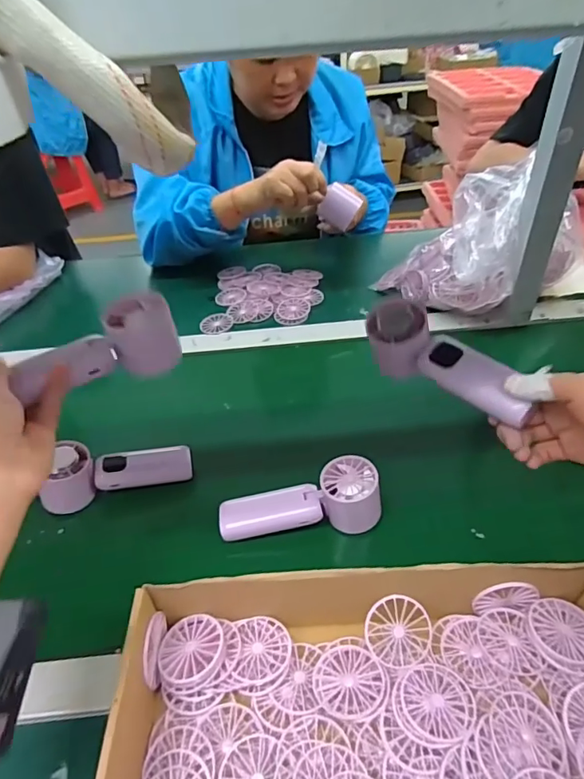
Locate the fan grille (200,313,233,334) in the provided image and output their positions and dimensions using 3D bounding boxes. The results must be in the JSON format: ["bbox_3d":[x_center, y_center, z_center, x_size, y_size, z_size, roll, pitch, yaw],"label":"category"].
[{"bbox_3d":[-0.116,-0.103,0.770,0.050,0.007,0.050,-2,41,2],"label":"fan grille"}]

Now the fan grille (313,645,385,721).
[{"bbox_3d":[0.042,0.214,0.367,0.049,0.008,0.049,-2,41,2],"label":"fan grille"}]

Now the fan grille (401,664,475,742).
[{"bbox_3d":[0.103,0.220,0.351,0.047,0.010,0.049,26,49,29],"label":"fan grille"}]

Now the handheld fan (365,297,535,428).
[{"bbox_3d":[0.131,-0.024,0.419,0.148,0.055,0.044,37,55,25],"label":"handheld fan"}]

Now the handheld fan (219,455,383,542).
[{"bbox_3d":[0.008,0.107,0.484,0.154,0.057,0.045,-6,42,-3],"label":"handheld fan"}]

